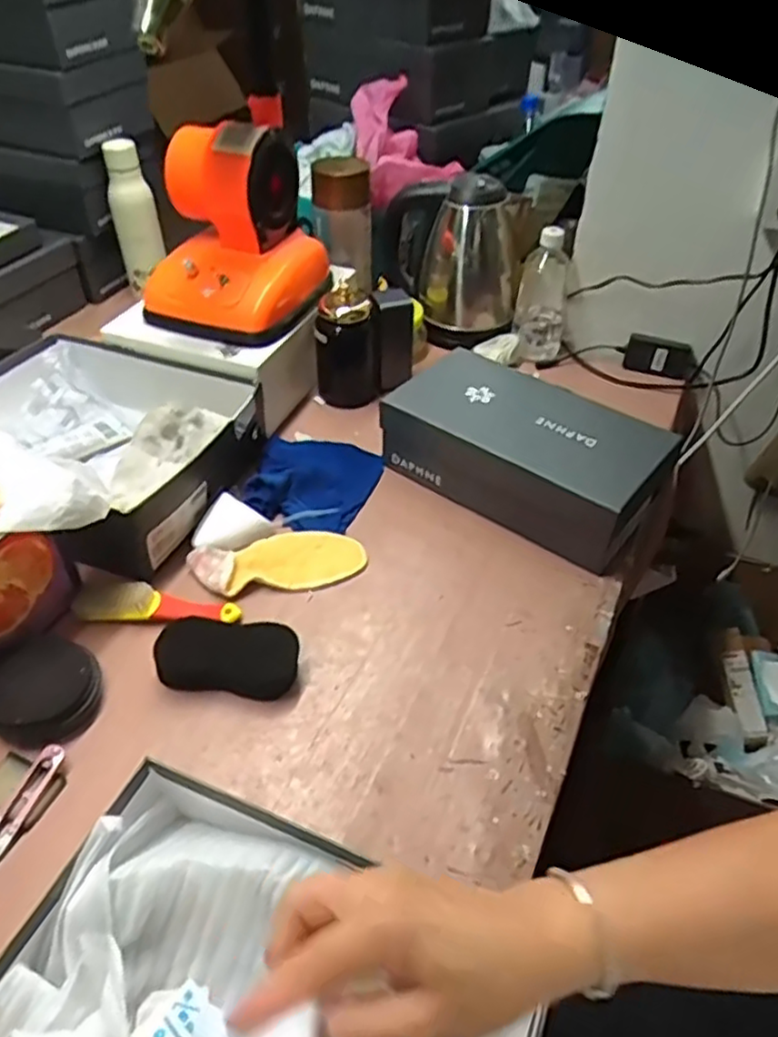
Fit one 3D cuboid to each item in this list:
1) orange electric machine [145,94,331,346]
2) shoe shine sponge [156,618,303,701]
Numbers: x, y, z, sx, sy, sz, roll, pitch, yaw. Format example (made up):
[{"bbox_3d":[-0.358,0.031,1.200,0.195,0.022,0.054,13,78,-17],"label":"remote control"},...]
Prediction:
[{"bbox_3d":[-0.189,-0.347,0.867,0.172,0.216,0.196,17,45,15],"label":"orange electric machine"},{"bbox_3d":[-0.147,0.124,0.644,0.127,0.032,0.065,7,43,5],"label":"shoe shine sponge"}]

